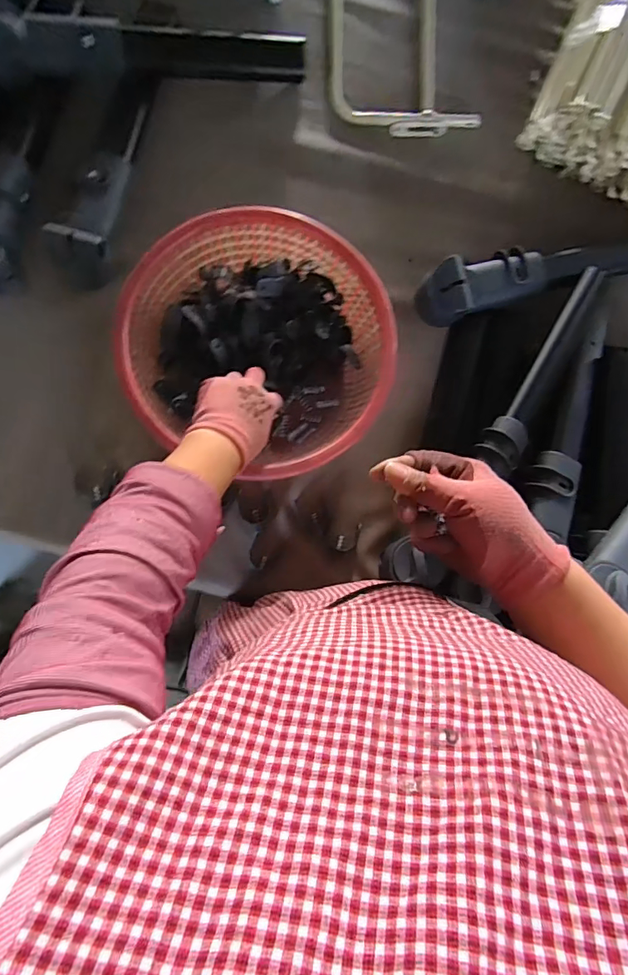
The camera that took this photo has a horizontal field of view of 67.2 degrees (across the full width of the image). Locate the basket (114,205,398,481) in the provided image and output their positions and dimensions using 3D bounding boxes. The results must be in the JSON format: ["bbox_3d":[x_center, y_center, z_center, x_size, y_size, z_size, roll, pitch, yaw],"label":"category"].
[{"bbox_3d":[-0.060,-0.157,0.564,0.285,0.100,0.297,0,86,-4],"label":"basket"}]

